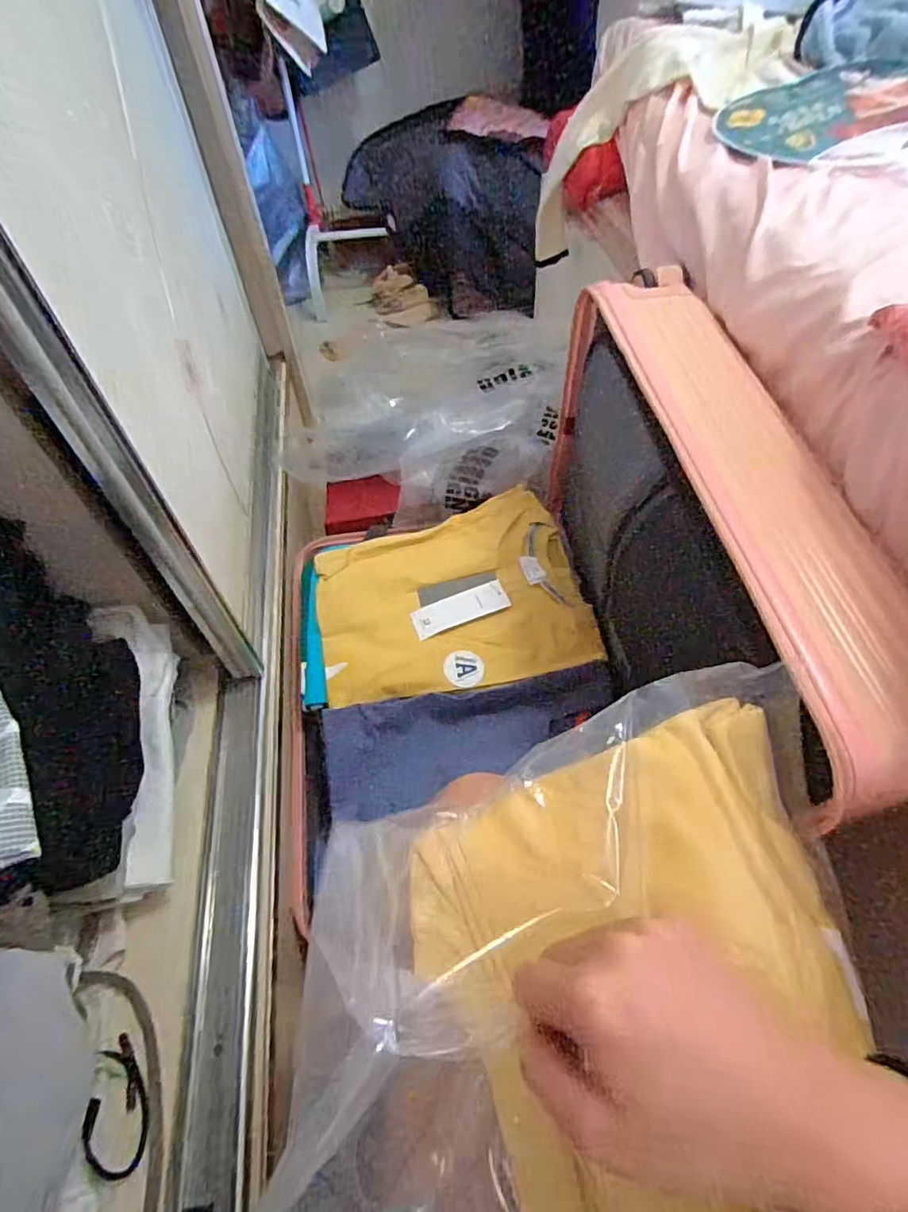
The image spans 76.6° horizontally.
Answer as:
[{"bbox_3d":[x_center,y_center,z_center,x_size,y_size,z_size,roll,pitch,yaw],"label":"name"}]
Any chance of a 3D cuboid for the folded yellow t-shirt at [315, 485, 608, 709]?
[{"bbox_3d":[-0.008,-0.017,0.746,0.332,0.030,0.266,-12,53,-5],"label":"folded yellow t-shirt"}]

